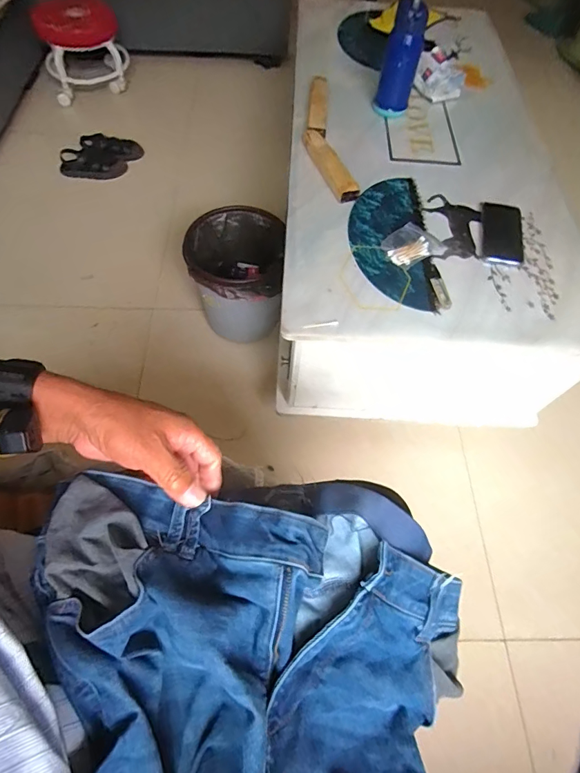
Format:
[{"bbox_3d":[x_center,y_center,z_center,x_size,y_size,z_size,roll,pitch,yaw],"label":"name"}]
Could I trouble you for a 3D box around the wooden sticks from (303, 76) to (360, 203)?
[{"bbox_3d":[0.071,-0.564,0.916,0.086,0.029,0.446,-4,62,-6],"label":"wooden sticks"}]

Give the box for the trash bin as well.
[{"bbox_3d":[-0.133,-0.249,1.052,0.226,0.279,0.252,-4,62,-5],"label":"trash bin"}]

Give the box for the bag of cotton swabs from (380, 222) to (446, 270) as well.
[{"bbox_3d":[0.224,-0.260,0.773,0.104,0.015,0.088,-36,69,-20],"label":"bag of cotton swabs"}]

